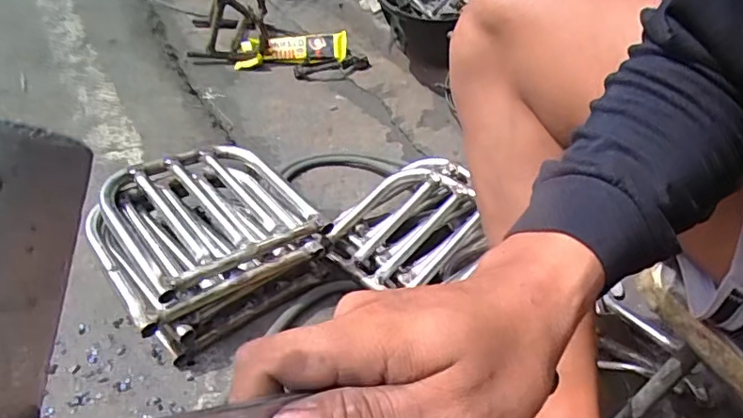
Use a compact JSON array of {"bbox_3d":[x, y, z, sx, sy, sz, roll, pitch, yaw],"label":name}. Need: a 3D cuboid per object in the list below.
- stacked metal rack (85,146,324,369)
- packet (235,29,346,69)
[{"bbox_3d":[-0.229,0.045,0.760,0.265,0.119,0.248,-29,50,-35],"label":"stacked metal rack"},{"bbox_3d":[-0.213,-0.430,1.486,0.287,0.029,0.102,-7,75,-1],"label":"packet"}]

